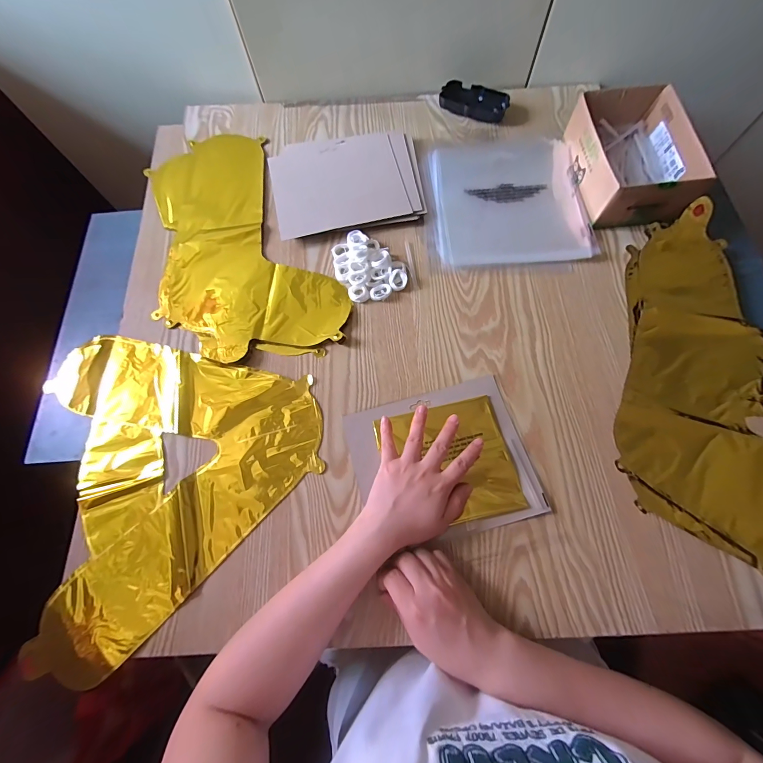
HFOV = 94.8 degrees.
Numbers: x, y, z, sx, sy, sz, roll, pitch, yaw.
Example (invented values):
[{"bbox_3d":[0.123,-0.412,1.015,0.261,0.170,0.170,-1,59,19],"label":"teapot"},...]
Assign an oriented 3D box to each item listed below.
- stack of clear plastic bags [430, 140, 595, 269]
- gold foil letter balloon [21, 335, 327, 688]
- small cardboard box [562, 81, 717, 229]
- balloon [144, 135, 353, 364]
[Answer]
[{"bbox_3d":[0.184,-0.274,0.515,0.210,0.014,0.222,-2,71,1],"label":"stack of clear plastic bags"},{"bbox_3d":[-0.236,0.094,0.416,0.325,0.028,0.357,-15,71,-3],"label":"gold foil letter balloon"},{"bbox_3d":[0.346,-0.312,0.490,0.127,0.068,0.180,-4,71,1],"label":"small cardboard box"},{"bbox_3d":[-0.216,-0.203,0.508,0.225,0.010,0.417,-22,71,-6],"label":"balloon"}]

